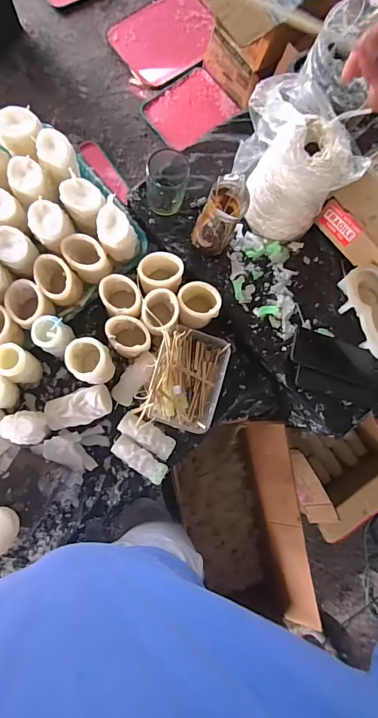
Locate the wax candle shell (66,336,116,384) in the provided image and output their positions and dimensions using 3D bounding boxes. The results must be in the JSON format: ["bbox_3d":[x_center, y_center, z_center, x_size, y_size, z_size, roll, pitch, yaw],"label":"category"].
[{"bbox_3d":[-0.167,0.009,0.678,0.080,0.101,0.067,43,80,1],"label":"wax candle shell"}]

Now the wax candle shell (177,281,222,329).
[{"bbox_3d":[0.015,-0.094,0.707,0.072,0.064,0.067,1,82,-6],"label":"wax candle shell"}]

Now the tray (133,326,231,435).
[{"bbox_3d":[-0.005,0.036,0.678,0.122,0.047,0.176,18,81,-3],"label":"tray"}]

